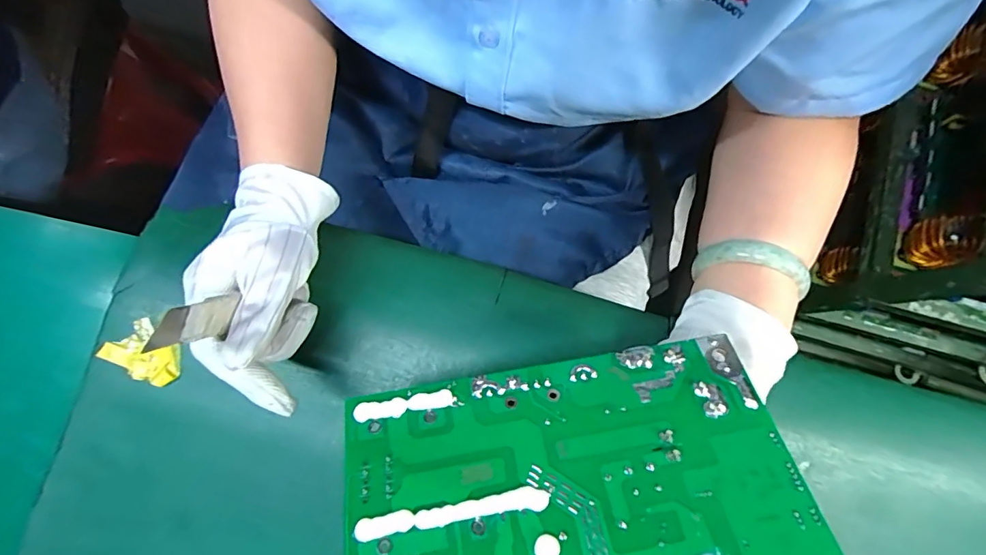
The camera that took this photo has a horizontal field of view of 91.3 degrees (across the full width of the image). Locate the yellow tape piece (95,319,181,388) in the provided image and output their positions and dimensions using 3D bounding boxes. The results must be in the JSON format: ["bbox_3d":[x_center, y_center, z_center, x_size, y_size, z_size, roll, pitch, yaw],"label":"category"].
[{"bbox_3d":[-0.232,0.052,0.321,0.049,0.006,0.033,37,81,6],"label":"yellow tape piece"}]

